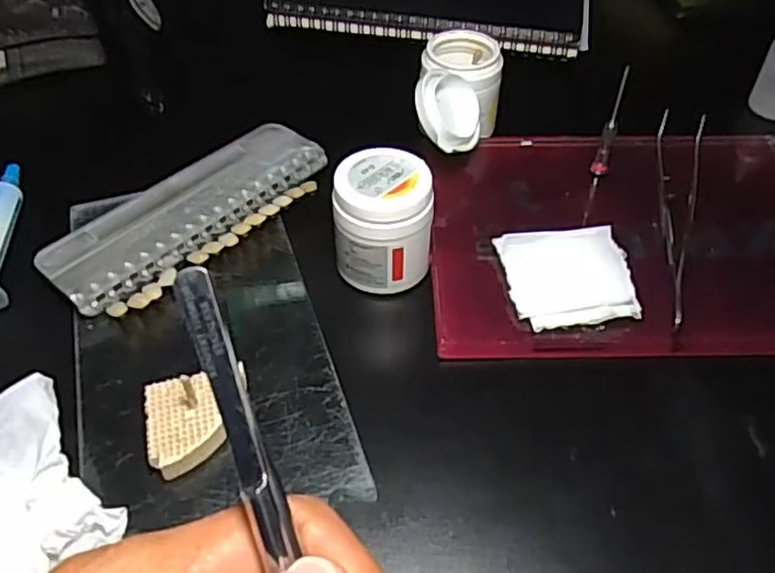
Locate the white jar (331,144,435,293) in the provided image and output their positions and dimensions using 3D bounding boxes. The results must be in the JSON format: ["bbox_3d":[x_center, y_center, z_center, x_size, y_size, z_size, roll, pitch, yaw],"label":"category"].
[{"bbox_3d":[-0.002,-0.029,0.308,0.042,0.047,0.041,0,49,-1],"label":"white jar"}]

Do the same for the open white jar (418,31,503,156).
[{"bbox_3d":[0.037,-0.096,0.366,0.041,0.051,0.081,11,49,8],"label":"open white jar"}]

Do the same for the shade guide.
[{"bbox_3d":[-0.094,-0.037,0.342,0.061,0.009,0.146,34,56,25],"label":"shade guide"}]

